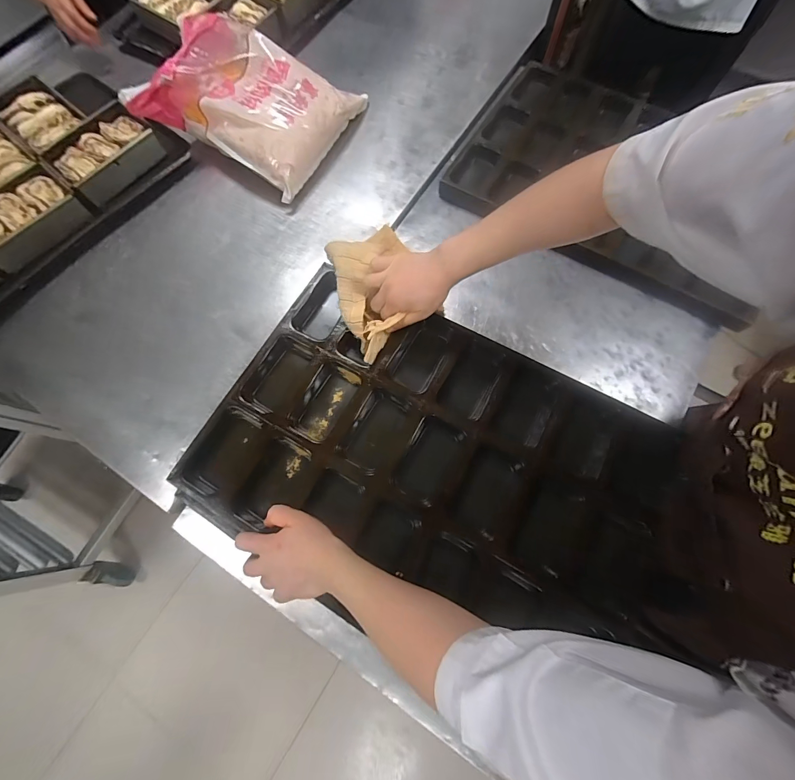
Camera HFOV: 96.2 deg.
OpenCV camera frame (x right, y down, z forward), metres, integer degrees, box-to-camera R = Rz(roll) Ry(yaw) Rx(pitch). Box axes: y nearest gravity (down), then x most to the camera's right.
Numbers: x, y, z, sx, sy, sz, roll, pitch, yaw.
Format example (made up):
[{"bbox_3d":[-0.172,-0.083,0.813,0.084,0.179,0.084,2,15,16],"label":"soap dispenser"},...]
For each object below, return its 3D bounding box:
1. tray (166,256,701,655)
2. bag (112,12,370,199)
[{"bbox_3d":[0.050,0.080,0.489,0.592,0.070,0.363,23,78,5],"label":"tray"},{"bbox_3d":[-0.288,-0.578,0.709,0.333,0.130,0.298,29,75,9],"label":"bag"}]

